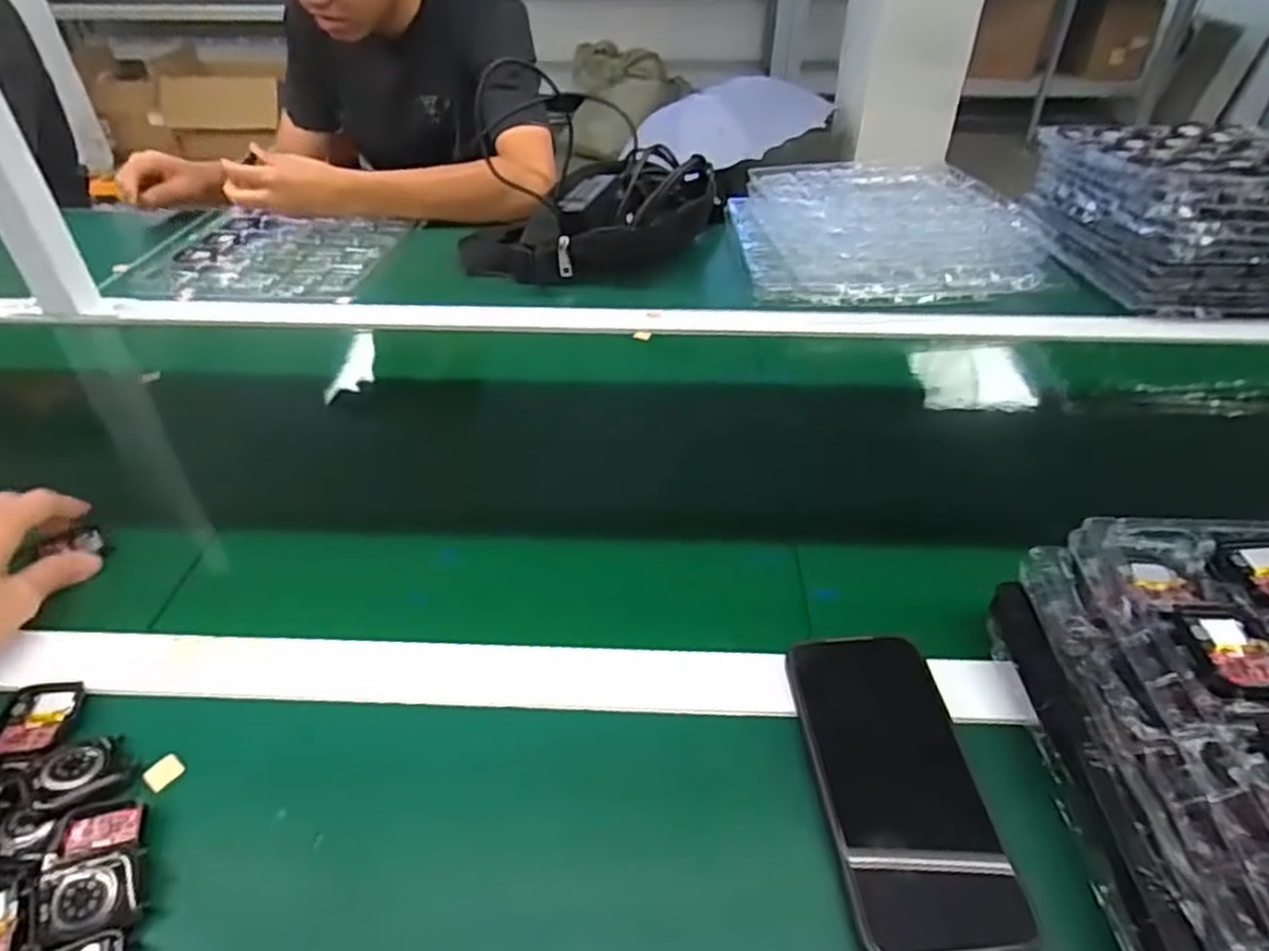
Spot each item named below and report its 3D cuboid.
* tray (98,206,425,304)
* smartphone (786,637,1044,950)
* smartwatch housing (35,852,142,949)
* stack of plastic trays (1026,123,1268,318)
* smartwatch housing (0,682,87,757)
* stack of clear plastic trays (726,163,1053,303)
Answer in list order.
[{"bbox_3d":[-0.438,-0.274,0.894,0.287,0.018,0.248,2,39,3],"label":"tray"},{"bbox_3d":[0.129,0.149,0.360,0.075,0.008,0.154,-5,44,-1],"label":"smartphone"},{"bbox_3d":[-0.236,0.183,0.319,0.038,0.005,0.032,-9,58,-17],"label":"smartwatch housing"},{"bbox_3d":[0.646,-0.309,0.847,0.280,0.122,0.296,-2,38,-1],"label":"stack of plastic trays"},{"bbox_3d":[-0.318,0.128,0.391,0.034,0.004,0.043,-5,39,-5],"label":"smartwatch housing"},{"bbox_3d":[0.289,-0.303,0.888,0.317,0.050,0.327,-1,38,0],"label":"stack of clear plastic trays"}]

